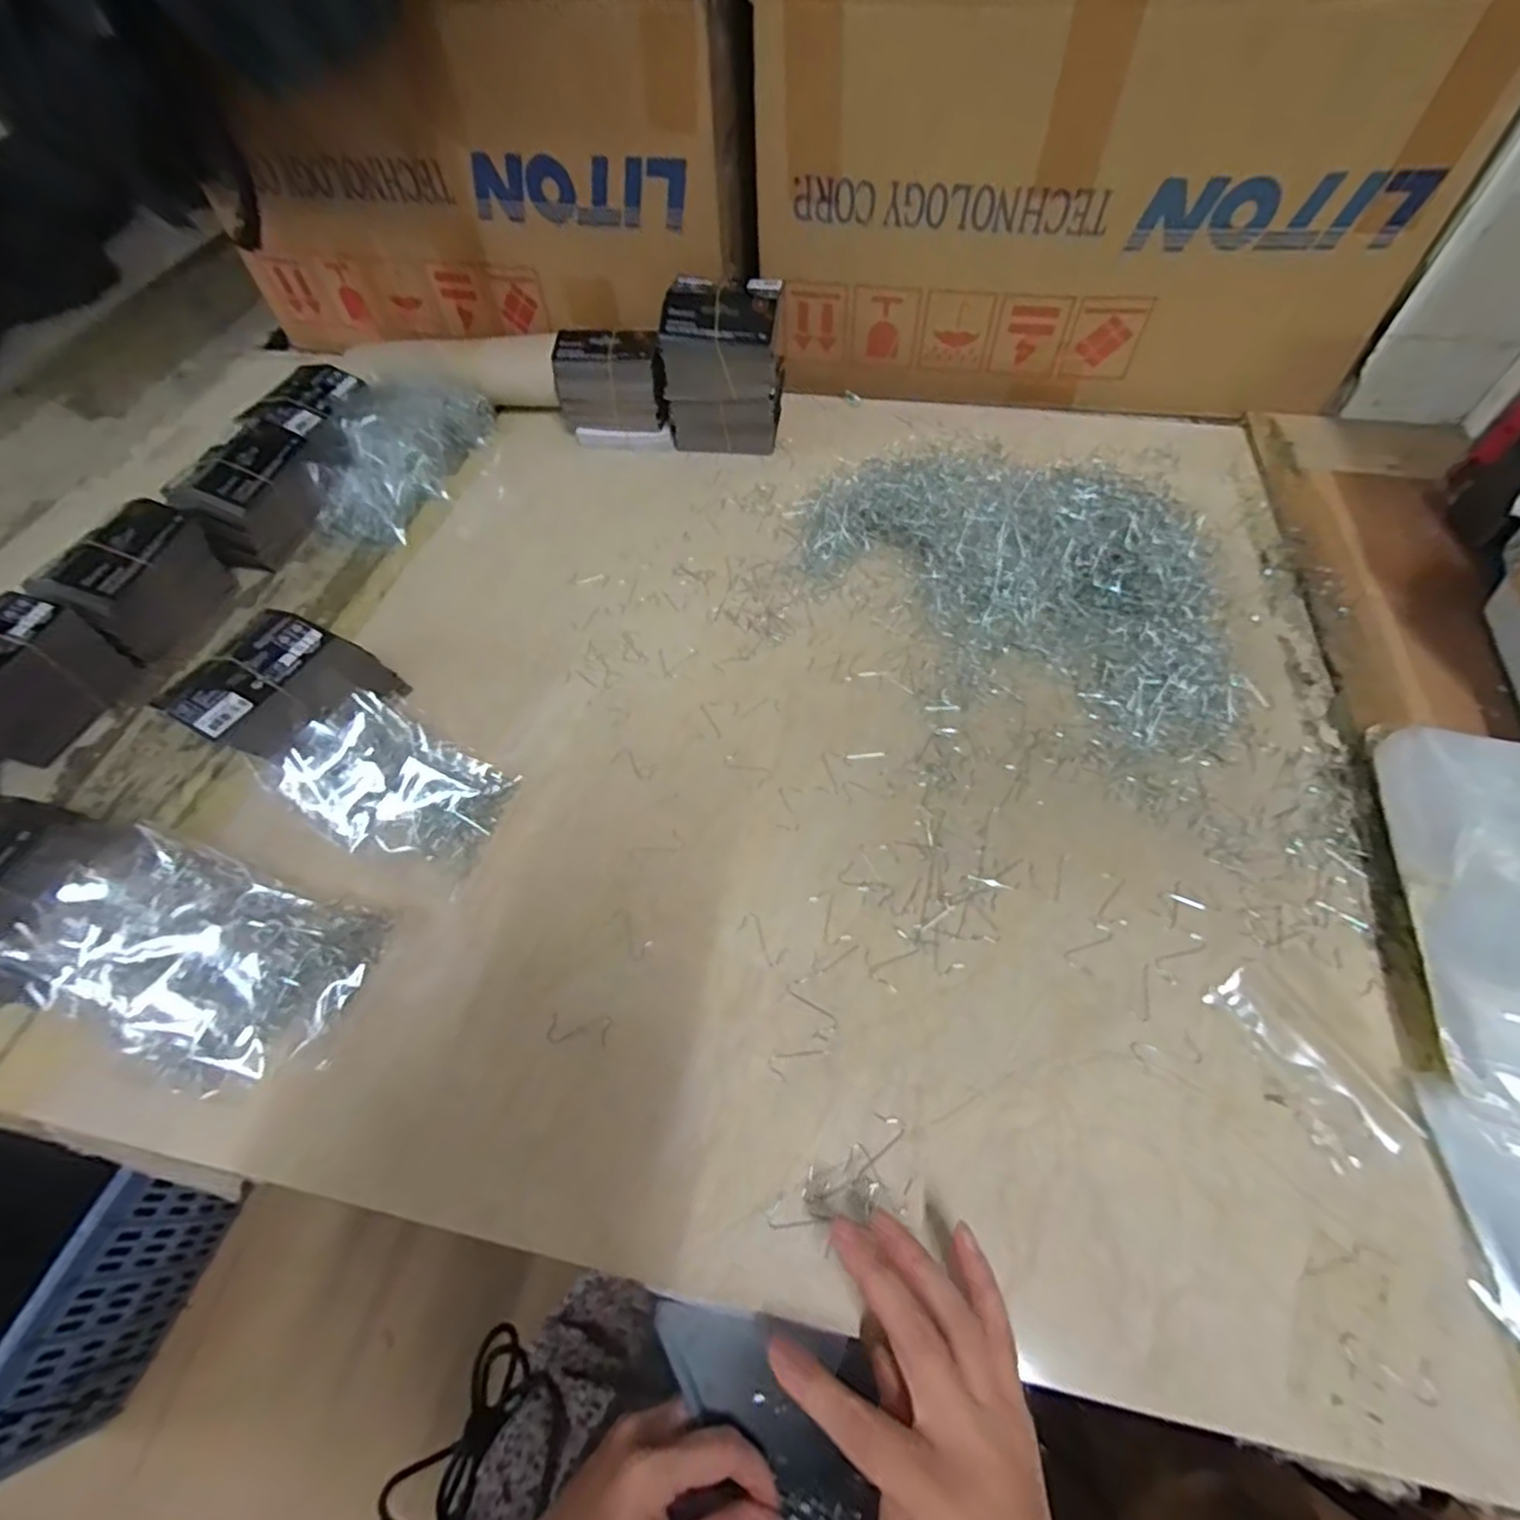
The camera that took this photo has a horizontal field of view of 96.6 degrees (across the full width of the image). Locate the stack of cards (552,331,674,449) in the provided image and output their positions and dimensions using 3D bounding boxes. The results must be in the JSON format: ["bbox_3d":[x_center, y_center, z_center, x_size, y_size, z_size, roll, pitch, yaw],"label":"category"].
[{"bbox_3d":[-0.144,-0.366,0.677,0.120,0.089,0.052,7,57,6],"label":"stack of cards"}]

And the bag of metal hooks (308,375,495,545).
[{"bbox_3d":[-0.356,-0.308,0.673,0.097,0.065,0.204,8,57,7],"label":"bag of metal hooks"}]

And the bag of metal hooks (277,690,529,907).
[{"bbox_3d":[-0.249,0.019,0.466,0.136,0.020,0.093,29,65,1],"label":"bag of metal hooks"}]

